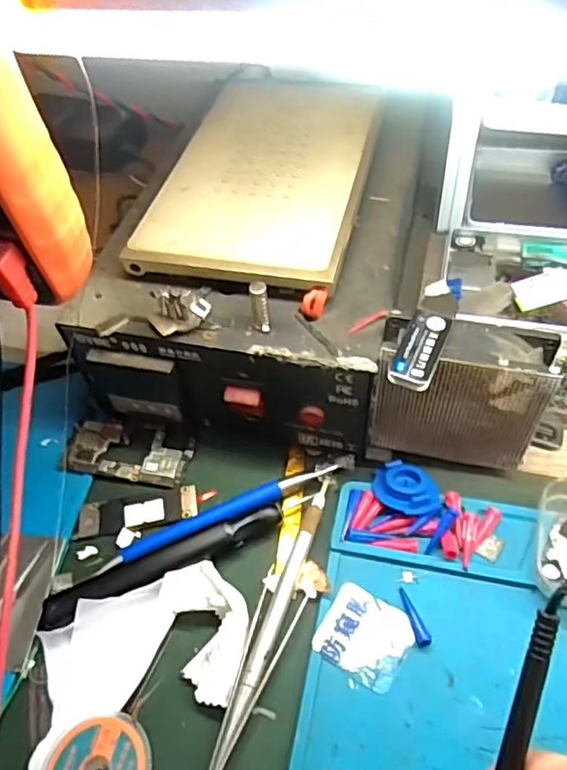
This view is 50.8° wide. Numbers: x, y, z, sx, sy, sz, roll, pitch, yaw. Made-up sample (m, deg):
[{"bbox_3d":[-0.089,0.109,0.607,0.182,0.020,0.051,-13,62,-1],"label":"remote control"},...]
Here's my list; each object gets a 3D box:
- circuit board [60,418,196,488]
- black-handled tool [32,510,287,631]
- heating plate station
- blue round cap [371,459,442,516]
[{"bbox_3d":[-0.090,0.039,0.347,0.072,0.007,0.033,6,53,11],"label":"circuit board"},{"bbox_3d":[-0.060,0.088,0.300,0.123,0.015,0.017,-24,53,-12],"label":"black-handled tool"},{"bbox_3d":[0.000,-0.081,0.367,0.162,0.108,0.240,13,54,16],"label":"heating plate station"},{"bbox_3d":[0.065,0.054,0.314,0.035,0.009,0.027,31,61,27],"label":"blue round cap"}]

